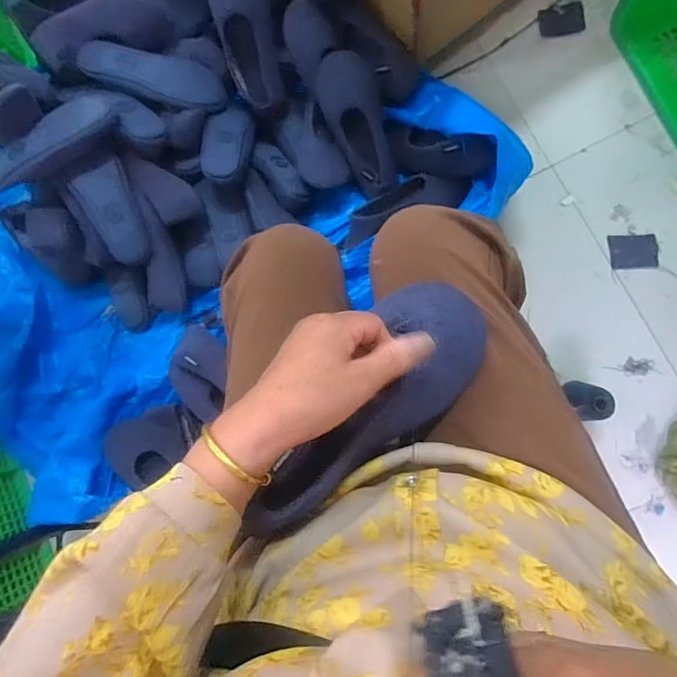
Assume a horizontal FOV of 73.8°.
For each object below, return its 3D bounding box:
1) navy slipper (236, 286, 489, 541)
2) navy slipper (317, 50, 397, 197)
[{"bbox_3d":[0.024,0.055,0.350,0.090,0.066,0.230,42,76,9],"label":"navy slipper"},{"bbox_3d":[0.037,-0.375,0.801,0.098,0.051,0.238,-22,110,5],"label":"navy slipper"}]

